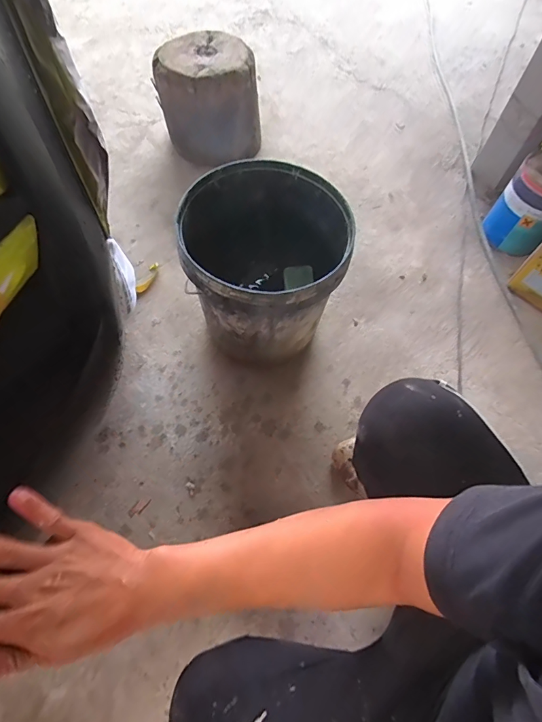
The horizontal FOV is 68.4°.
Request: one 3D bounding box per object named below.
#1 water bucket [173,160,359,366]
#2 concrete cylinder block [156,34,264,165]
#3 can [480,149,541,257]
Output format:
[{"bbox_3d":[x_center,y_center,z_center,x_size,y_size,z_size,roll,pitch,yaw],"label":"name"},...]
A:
[{"bbox_3d":[-0.022,-0.175,0.814,0.301,0.292,0.291,1,65,-3],"label":"water bucket"},{"bbox_3d":[-0.179,-0.738,1.128,0.259,0.242,0.248,-19,68,-12],"label":"concrete cylinder block"},{"bbox_3d":[0.697,-0.409,1.052,0.174,0.232,0.153,39,69,14],"label":"can"}]

